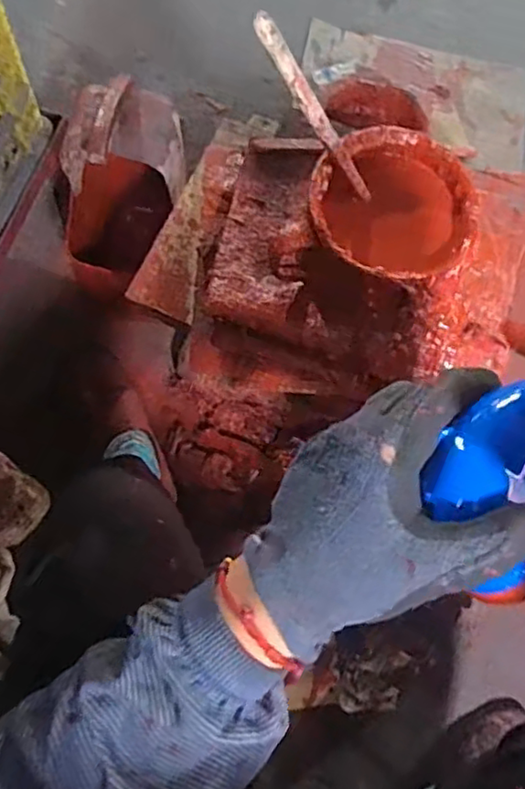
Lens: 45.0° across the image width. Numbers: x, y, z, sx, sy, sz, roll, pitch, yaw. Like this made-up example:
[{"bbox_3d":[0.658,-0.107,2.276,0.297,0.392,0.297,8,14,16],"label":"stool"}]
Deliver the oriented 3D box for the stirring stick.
[{"bbox_3d":[0.043,-0.224,0.505,0.019,0.009,0.163,-51,123,-15],"label":"stirring stick"}]

